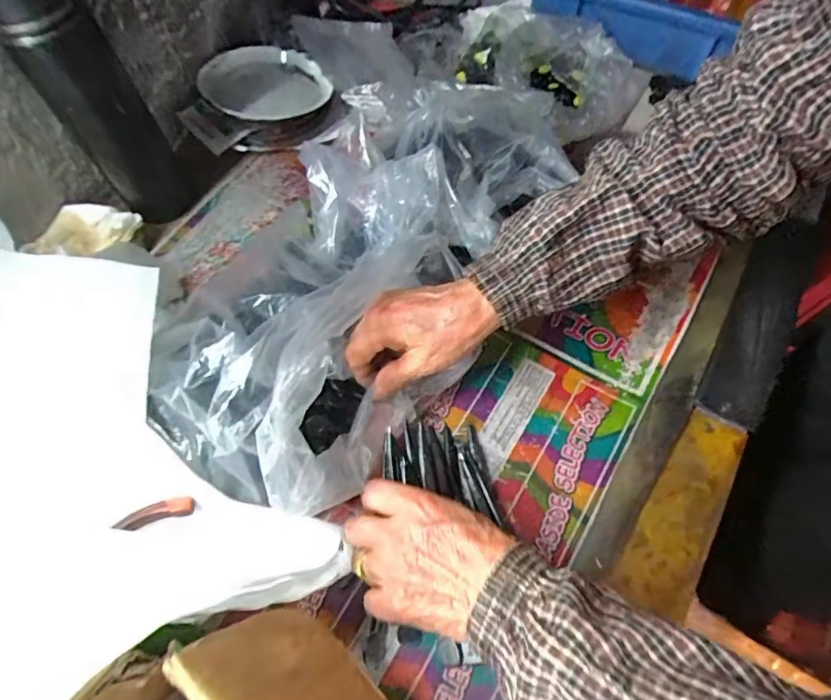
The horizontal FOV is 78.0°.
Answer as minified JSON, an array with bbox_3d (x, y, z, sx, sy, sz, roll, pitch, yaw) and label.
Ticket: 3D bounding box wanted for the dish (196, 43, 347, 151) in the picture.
[{"bbox_3d":[-0.158,-0.278,0.556,0.124,0.050,0.130,0,64,1],"label":"dish"}]

